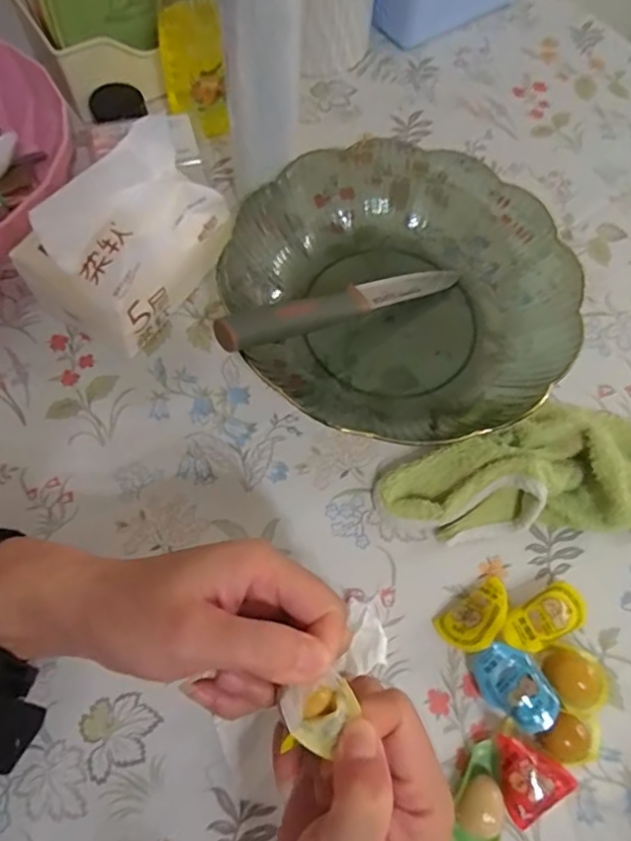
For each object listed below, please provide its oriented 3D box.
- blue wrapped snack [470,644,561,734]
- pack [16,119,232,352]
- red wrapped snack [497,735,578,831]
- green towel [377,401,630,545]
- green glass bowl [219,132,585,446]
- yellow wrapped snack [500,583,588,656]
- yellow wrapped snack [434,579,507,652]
[{"bbox_3d":[0.112,0.151,0.317,0.031,0.020,0.049,-29,71,-15],"label":"blue wrapped snack"},{"bbox_3d":[-0.126,-0.126,0.379,0.085,0.102,0.132,32,68,10],"label":"pack"},{"bbox_3d":[0.113,0.196,0.298,0.040,0.020,0.036,25,67,7],"label":"red wrapped snack"},{"bbox_3d":[0.141,0.033,0.362,0.190,0.038,0.080,-3,66,-5],"label":"green towel"},{"bbox_3d":[0.063,-0.097,0.405,0.240,0.053,0.228,1,66,-3],"label":"green glass bowl"},{"bbox_3d":[0.134,0.119,0.333,0.055,0.022,0.026,-21,69,-12],"label":"yellow wrapped snack"},{"bbox_3d":[0.098,0.116,0.330,0.047,0.024,0.027,-32,72,-16],"label":"yellow wrapped snack"}]

